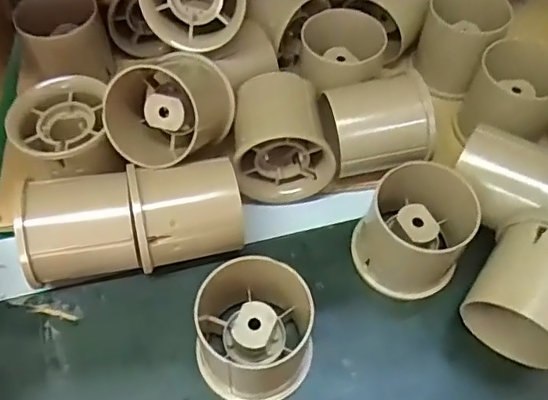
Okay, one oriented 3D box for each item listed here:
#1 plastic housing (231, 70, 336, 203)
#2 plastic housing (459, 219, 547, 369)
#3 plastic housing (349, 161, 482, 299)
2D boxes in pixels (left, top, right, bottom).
[{"bbox_3d":[0.002,-0.033,0.317,0.050,0.050,0.060,-6,56,-6],"label":"plastic housing"},{"bbox_3d":[0.122,0.047,0.267,0.049,0.057,0.052,30,60,17],"label":"plastic housing"},{"bbox_3d":[0.070,0.018,0.288,0.053,0.054,0.049,1,56,-1],"label":"plastic housing"}]

